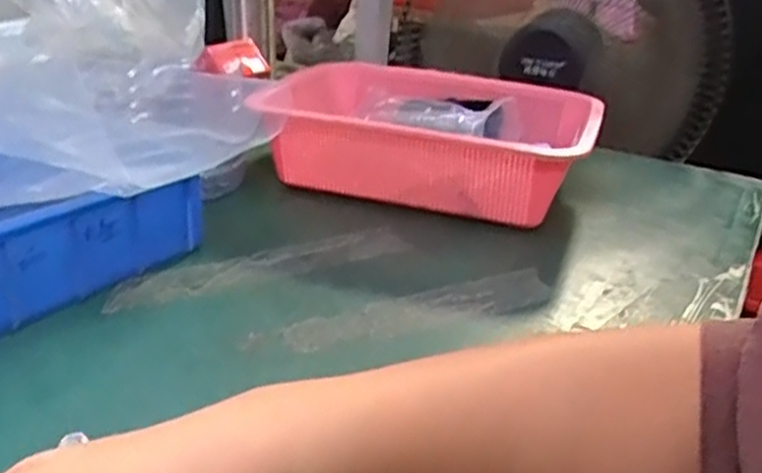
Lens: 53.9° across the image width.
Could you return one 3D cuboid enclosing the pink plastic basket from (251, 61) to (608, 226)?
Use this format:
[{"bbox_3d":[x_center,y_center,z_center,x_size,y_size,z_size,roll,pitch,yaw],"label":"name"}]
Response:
[{"bbox_3d":[0.047,-0.092,0.701,0.288,0.080,0.214,11,24,15],"label":"pink plastic basket"}]

